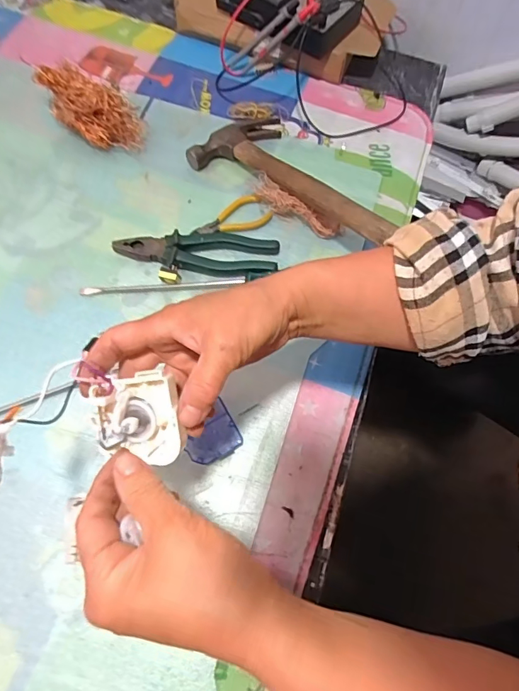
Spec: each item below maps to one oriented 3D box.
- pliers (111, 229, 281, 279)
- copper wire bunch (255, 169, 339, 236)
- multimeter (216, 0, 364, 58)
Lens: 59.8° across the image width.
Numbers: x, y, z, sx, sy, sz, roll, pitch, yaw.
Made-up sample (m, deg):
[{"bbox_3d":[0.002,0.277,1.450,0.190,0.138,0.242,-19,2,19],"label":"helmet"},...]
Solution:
[{"bbox_3d":[-0.075,-0.114,0.546,0.191,0.018,0.057,9,70,1],"label":"pliers"},{"bbox_3d":[0.043,-0.170,0.563,0.119,0.035,0.024,38,73,11],"label":"copper wire bunch"},{"bbox_3d":[0.041,-0.488,0.636,0.185,0.053,0.113,31,71,17],"label":"multimeter"}]

